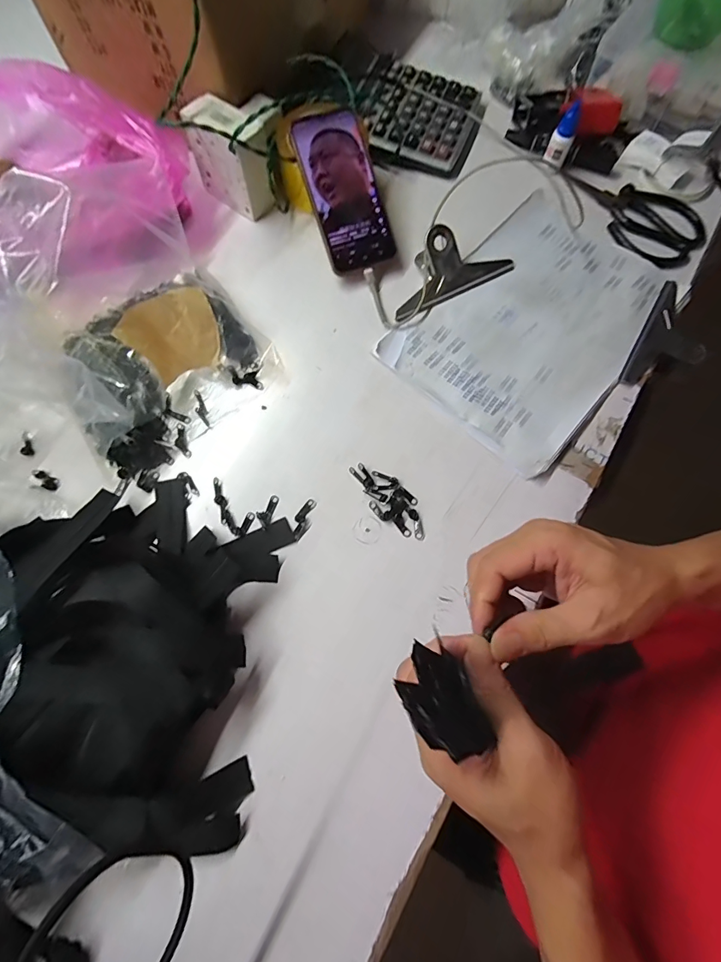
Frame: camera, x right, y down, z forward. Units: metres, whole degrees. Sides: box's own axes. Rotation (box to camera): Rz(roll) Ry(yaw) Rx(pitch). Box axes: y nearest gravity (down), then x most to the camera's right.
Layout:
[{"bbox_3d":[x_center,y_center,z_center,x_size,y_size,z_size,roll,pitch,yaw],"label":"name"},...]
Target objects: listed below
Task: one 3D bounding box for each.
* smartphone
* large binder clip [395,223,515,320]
[{"bbox_3d":[-0.017,-0.313,0.465,0.074,0.012,0.158,-19,97,-5],"label":"smartphone"},{"bbox_3d":[0.097,-0.236,0.465,0.148,0.042,0.073,-21,73,-6],"label":"large binder clip"}]

